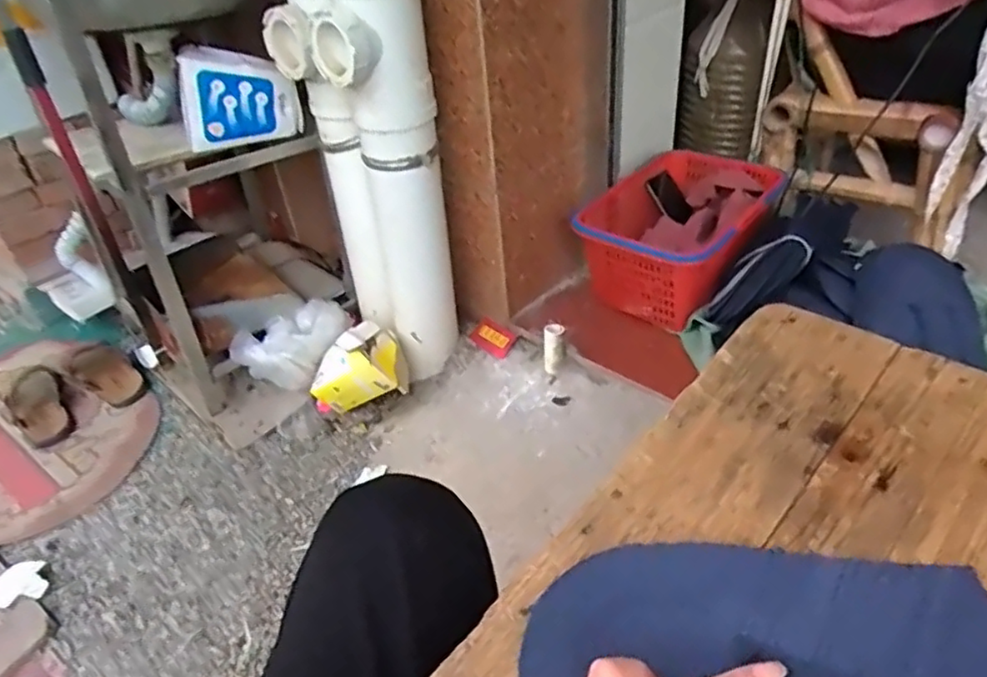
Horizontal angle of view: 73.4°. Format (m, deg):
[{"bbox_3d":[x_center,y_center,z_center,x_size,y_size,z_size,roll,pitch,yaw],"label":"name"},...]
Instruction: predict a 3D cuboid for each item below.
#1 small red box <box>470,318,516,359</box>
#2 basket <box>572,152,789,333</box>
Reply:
[{"bbox_3d":[0.001,-0.001,1.156,0.079,0.015,0.051,36,80,24],"label":"small red box"},{"bbox_3d":[0.328,-0.182,1.142,0.239,0.152,0.331,26,48,34],"label":"basket"}]

